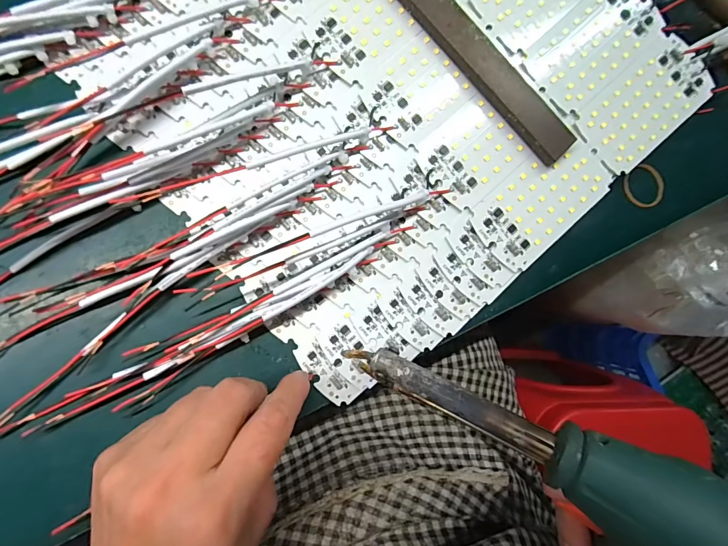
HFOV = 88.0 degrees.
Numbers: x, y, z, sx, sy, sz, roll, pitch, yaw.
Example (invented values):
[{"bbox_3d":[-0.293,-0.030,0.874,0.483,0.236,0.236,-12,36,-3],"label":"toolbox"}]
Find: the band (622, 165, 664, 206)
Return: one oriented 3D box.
[{"bbox_3d":[0.207,-0.065,0.276,0.033,0.004,0.030,1,87,-9],"label":"band"}]

